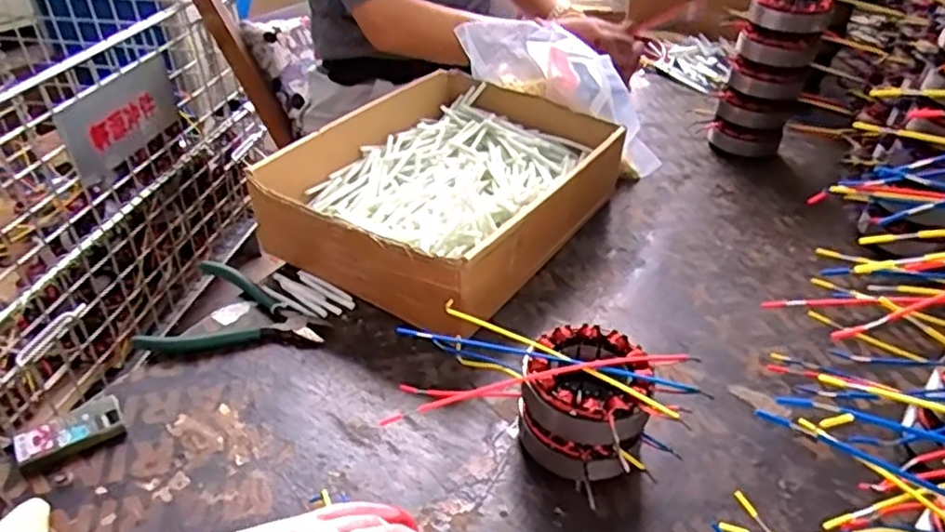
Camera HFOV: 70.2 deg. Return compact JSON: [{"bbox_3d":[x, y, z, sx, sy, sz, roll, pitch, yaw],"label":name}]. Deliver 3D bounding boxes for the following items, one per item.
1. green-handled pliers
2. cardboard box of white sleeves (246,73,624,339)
[{"bbox_3d":[-0.194,0.043,0.576,0.140,0.016,0.108,10,38,12],"label":"green-handled pliers"},{"bbox_3d":[-0.022,-0.082,0.682,0.243,0.085,0.325,22,42,25],"label":"cardboard box of white sleeves"}]

